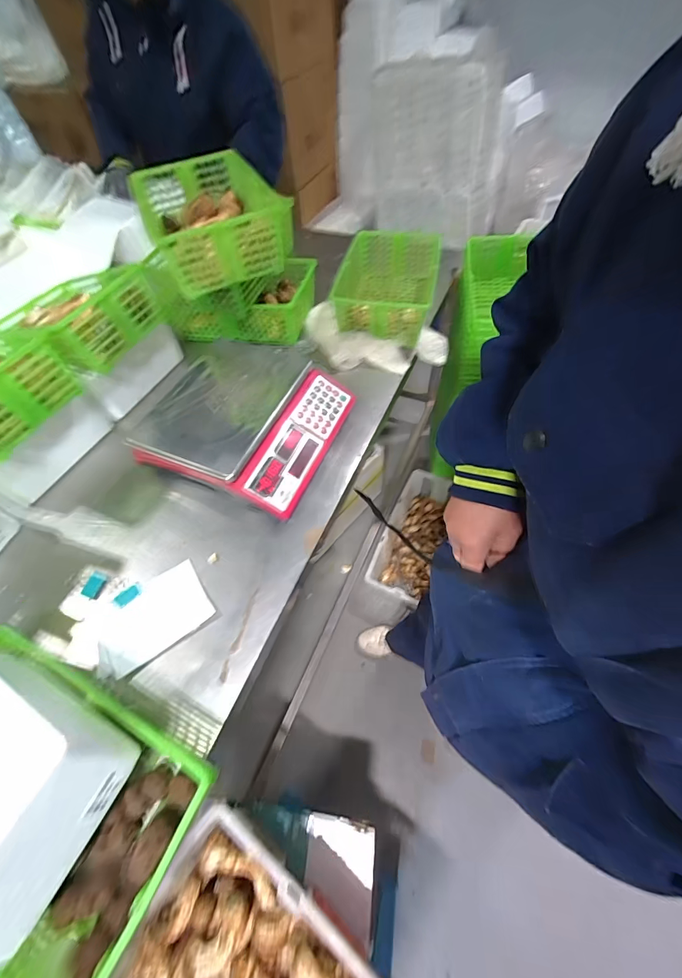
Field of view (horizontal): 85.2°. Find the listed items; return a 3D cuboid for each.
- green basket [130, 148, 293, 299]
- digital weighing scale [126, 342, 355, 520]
[{"bbox_3d":[-0.241,-0.503,0.686,0.224,0.090,0.311,-26,61,-12],"label":"green basket"},{"bbox_3d":[-0.169,-0.129,0.702,0.301,0.106,0.316,19,62,14],"label":"digital weighing scale"}]

